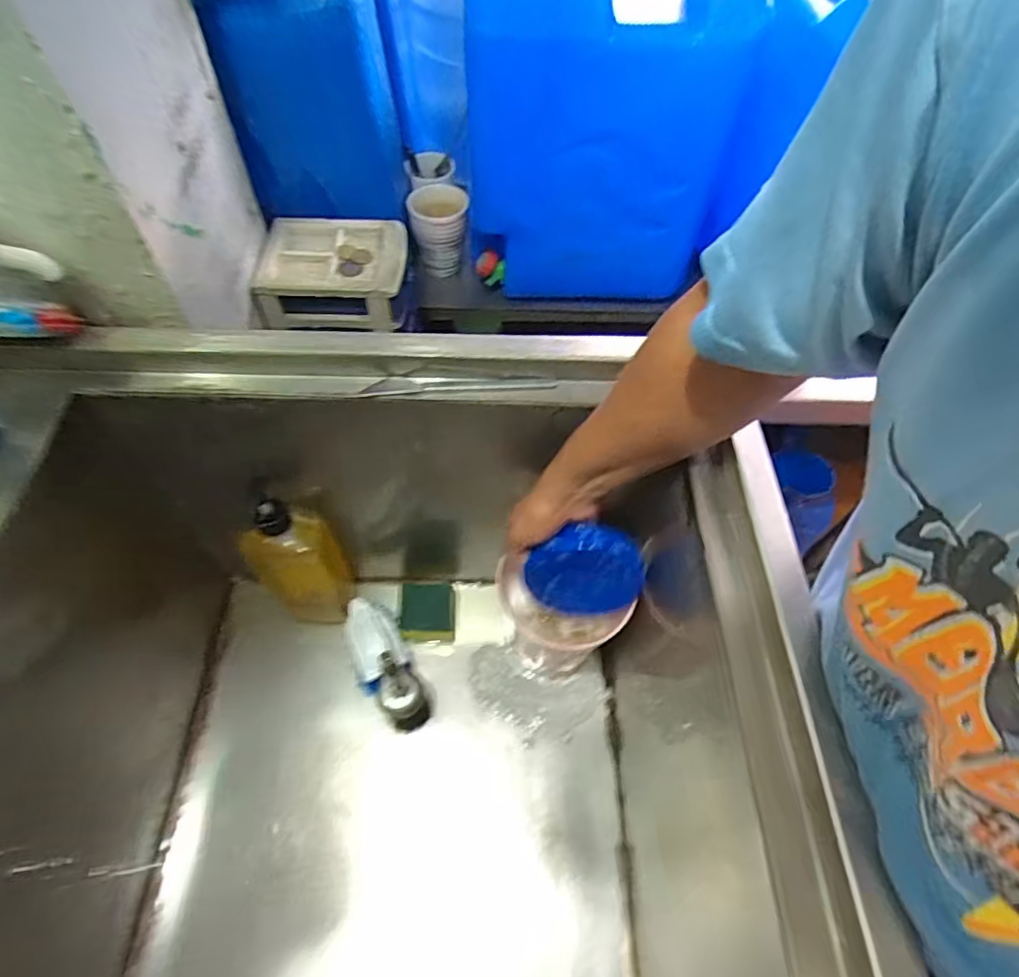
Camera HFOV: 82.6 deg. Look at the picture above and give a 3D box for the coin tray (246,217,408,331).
[{"bbox_3d":[-0.211,-0.265,0.713,0.169,0.052,0.147,1,57,-2],"label":"coin tray"}]

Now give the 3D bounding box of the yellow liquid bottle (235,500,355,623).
[{"bbox_3d":[-0.239,0.091,0.685,0.093,0.252,0.065,2,57,-2],"label":"yellow liquid bottle"}]

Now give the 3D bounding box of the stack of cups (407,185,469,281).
[{"bbox_3d":[-0.106,-0.387,0.869,0.083,0.098,0.089,-6,58,-7],"label":"stack of cups"}]

